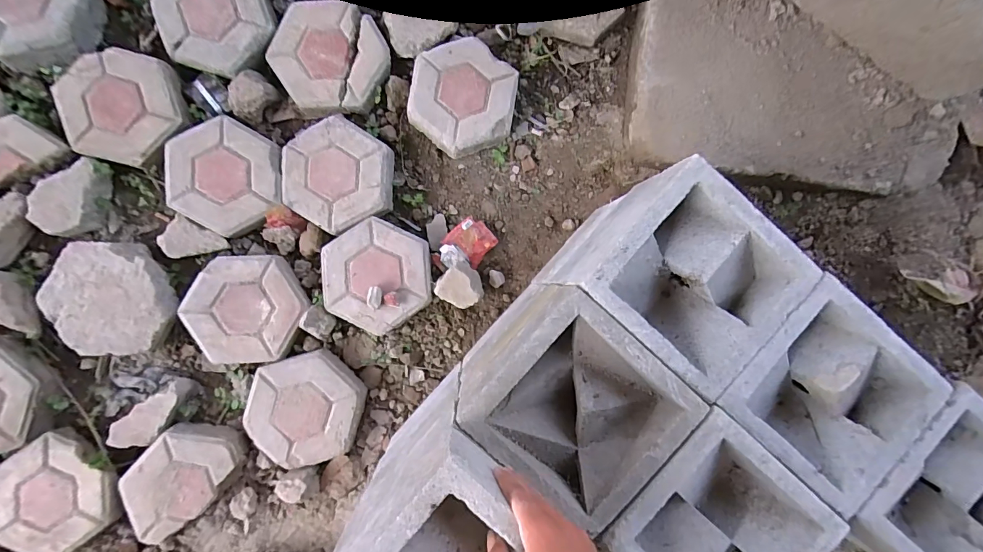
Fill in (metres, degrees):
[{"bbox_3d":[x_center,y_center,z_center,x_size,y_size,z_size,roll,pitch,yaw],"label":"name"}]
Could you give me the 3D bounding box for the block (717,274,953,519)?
[{"bbox_3d":[0.385,0.136,0.504,0.194,0.065,0.189,41,87,-2],"label":"block"}]

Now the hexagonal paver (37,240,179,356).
[{"bbox_3d":[-0.700,0.042,0.780,0.194,0.045,0.209,-12,90,-3],"label":"hexagonal paver"}]

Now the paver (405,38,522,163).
[{"bbox_3d":[-0.055,-0.344,0.835,0.198,0.053,0.208,9,89,-3],"label":"paver"}]

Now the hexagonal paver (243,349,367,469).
[{"bbox_3d":[-0.350,0.251,0.810,0.209,0.058,0.200,-16,90,-3],"label":"hexagonal paver"}]

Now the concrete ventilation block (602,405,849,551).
[{"bbox_3d":[0.252,0.280,0.490,0.197,0.064,0.196,43,87,-2],"label":"concrete ventilation block"}]

